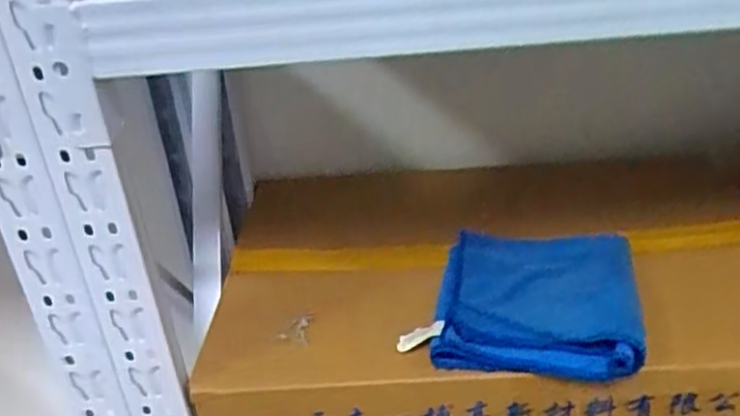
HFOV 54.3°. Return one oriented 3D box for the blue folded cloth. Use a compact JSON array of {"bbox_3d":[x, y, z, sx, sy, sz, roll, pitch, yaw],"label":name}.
[{"bbox_3d":[0.148,0.076,0.649,0.171,0.035,0.182,1,30,12],"label":"blue folded cloth"}]

